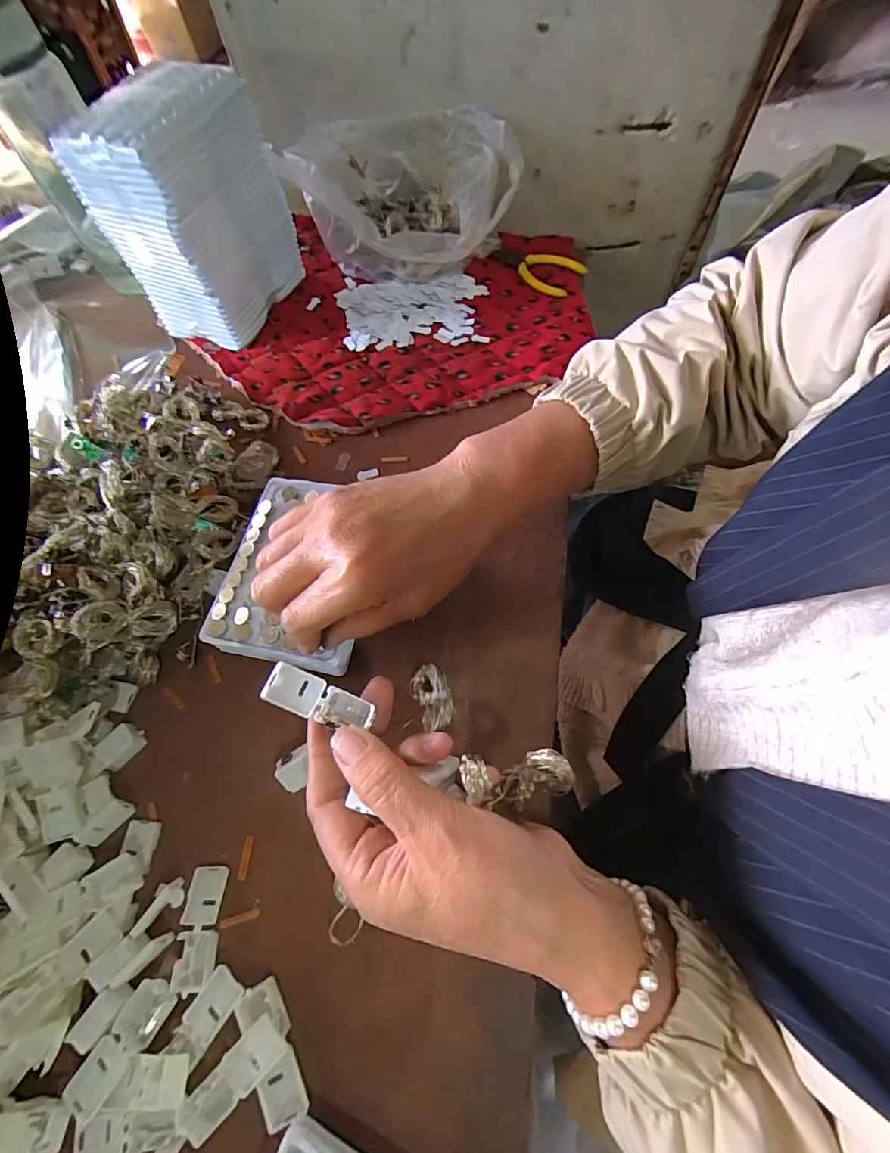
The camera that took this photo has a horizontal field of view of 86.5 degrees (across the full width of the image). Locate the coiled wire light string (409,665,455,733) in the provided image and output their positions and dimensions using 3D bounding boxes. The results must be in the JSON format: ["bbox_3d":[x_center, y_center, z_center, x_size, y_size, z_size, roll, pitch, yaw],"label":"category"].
[{"bbox_3d":[-0.008,0.074,0.290,0.023,0.010,0.049,-23,35,-7],"label":"coiled wire light string"}]

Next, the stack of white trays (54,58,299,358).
[{"bbox_3d":[-0.205,-0.304,0.400,0.093,0.163,0.134,22,69,13],"label":"stack of white trays"}]

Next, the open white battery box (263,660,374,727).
[{"bbox_3d":[-0.062,0.060,0.233,0.054,0.005,0.020,17,67,6],"label":"open white battery box"}]

